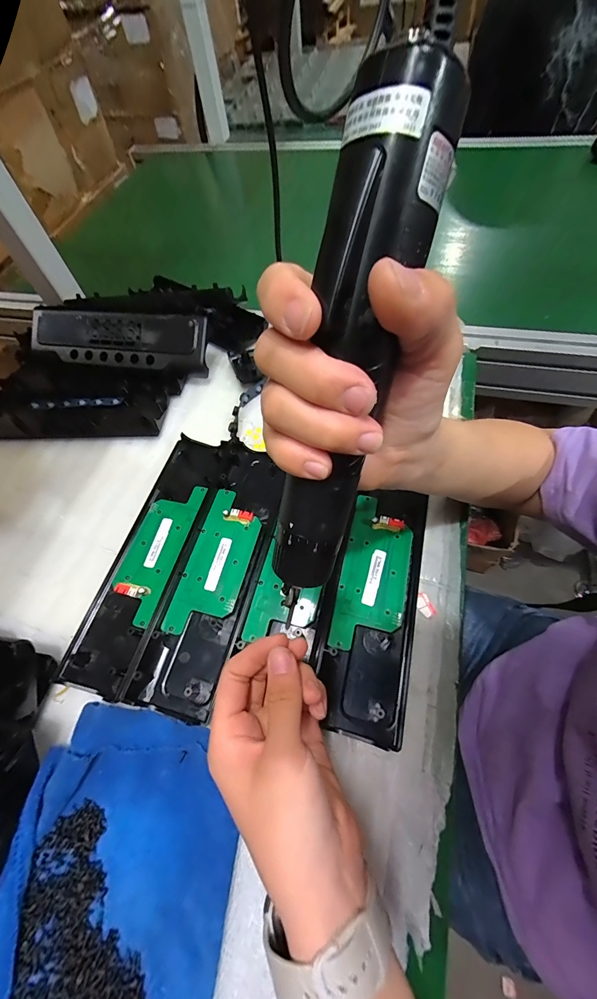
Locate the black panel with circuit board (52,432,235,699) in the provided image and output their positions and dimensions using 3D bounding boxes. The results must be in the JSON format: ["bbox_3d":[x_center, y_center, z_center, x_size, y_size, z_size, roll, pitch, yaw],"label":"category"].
[{"bbox_3d":[-0.135,0.043,0.327,0.070,0.014,0.241,13,62,10],"label":"black panel with circuit board"}]

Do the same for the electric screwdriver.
[{"bbox_3d":[0.017,-0.042,0.146,0.036,0.198,0.034,17,27,12],"label":"electric screwdriver"}]

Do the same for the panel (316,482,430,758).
[{"bbox_3d":[0.066,0.083,0.292,0.069,0.021,0.195,12,62,10],"label":"panel"}]

